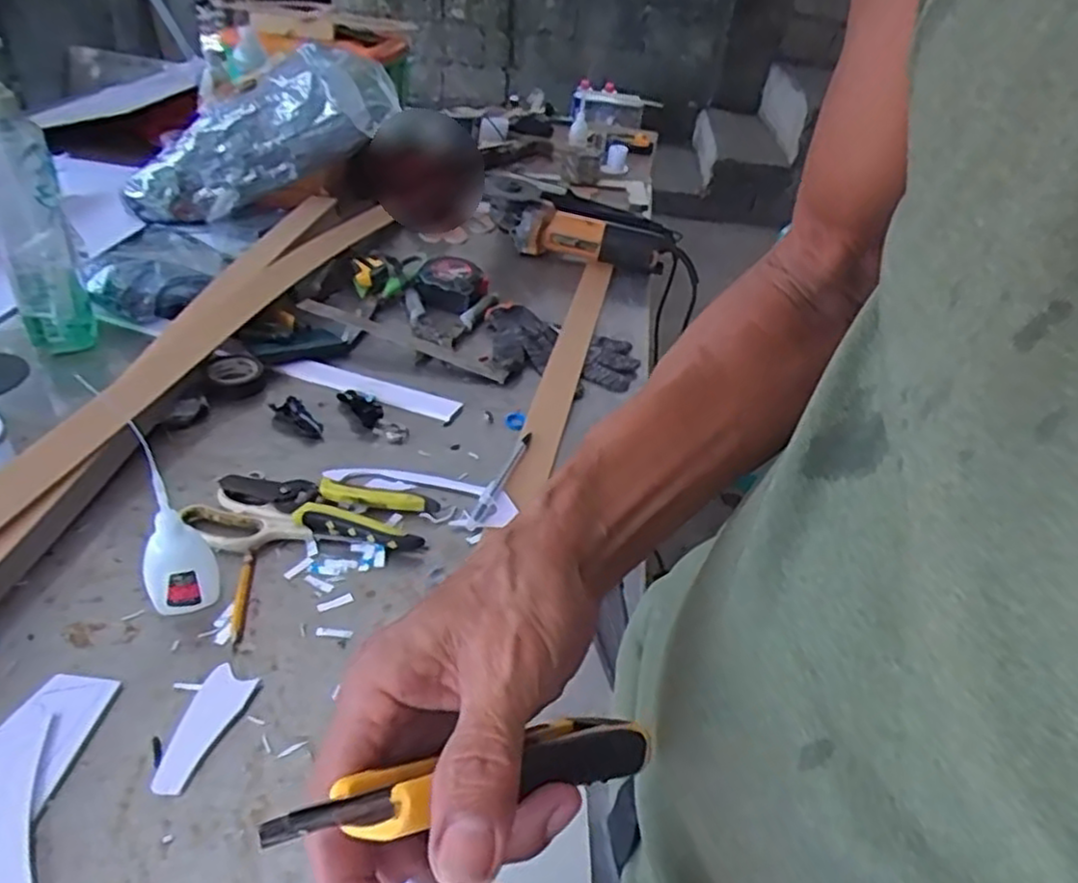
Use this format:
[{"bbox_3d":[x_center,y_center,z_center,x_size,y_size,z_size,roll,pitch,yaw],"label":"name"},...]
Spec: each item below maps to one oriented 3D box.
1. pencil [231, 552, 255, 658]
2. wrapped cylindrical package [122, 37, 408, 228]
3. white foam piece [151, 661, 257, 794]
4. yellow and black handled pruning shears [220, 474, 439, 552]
[{"bbox_3d":[-0.211,0.111,0.518,0.008,0.008,0.087,-1,37,-12],"label":"pencil"},{"bbox_3d":[-0.385,-0.419,1.015,0.392,0.147,0.121,-30,43,-1],"label":"wrapped cylindrical package"},{"bbox_3d":[-0.203,0.171,0.436,0.031,0.007,0.079,13,36,7],"label":"white foam piece"},{"bbox_3d":[-0.172,0.052,0.594,0.166,0.023,0.060,12,36,6],"label":"yellow and black handled pruning shears"}]

